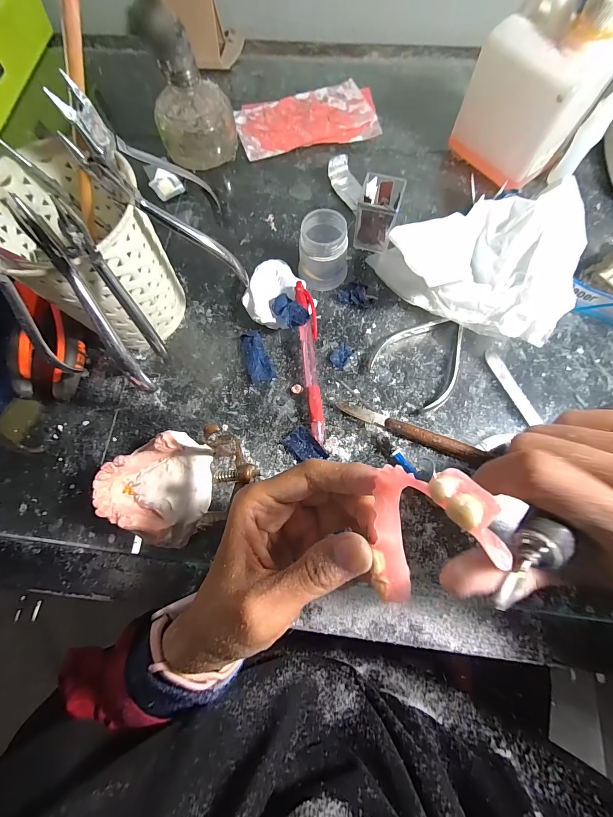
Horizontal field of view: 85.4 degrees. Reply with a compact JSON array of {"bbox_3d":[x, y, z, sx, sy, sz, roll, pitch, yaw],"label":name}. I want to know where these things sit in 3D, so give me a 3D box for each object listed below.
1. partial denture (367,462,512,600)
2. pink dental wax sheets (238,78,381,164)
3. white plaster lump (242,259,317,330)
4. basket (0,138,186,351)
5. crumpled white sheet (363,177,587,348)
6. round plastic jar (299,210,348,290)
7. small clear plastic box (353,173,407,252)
[{"bbox_3d":[0.039,0.041,0.124,0.014,0.061,0.041,-3,47,-23],"label":"partial denture"},{"bbox_3d":[0.001,-0.318,0.367,0.148,0.008,0.084,-17,73,-3],"label":"pink dental wax sheets"},{"bbox_3d":[-0.024,-0.094,0.288,0.056,0.022,0.060,-1,73,2],"label":"white plaster lump"},{"bbox_3d":[-0.151,-0.103,0.249,0.103,0.111,0.081,19,75,8],"label":"basket"},{"bbox_3d":[0.142,-0.125,0.271,0.151,0.063,0.129,39,78,12],"label":"crumpled white sheet"},{"bbox_3d":[0.015,-0.134,0.285,0.040,0.050,0.041,-1,73,2],"label":"round plastic jar"},{"bbox_3d":[0.062,-0.168,0.294,0.033,0.051,0.037,19,75,8],"label":"small clear plastic box"}]

